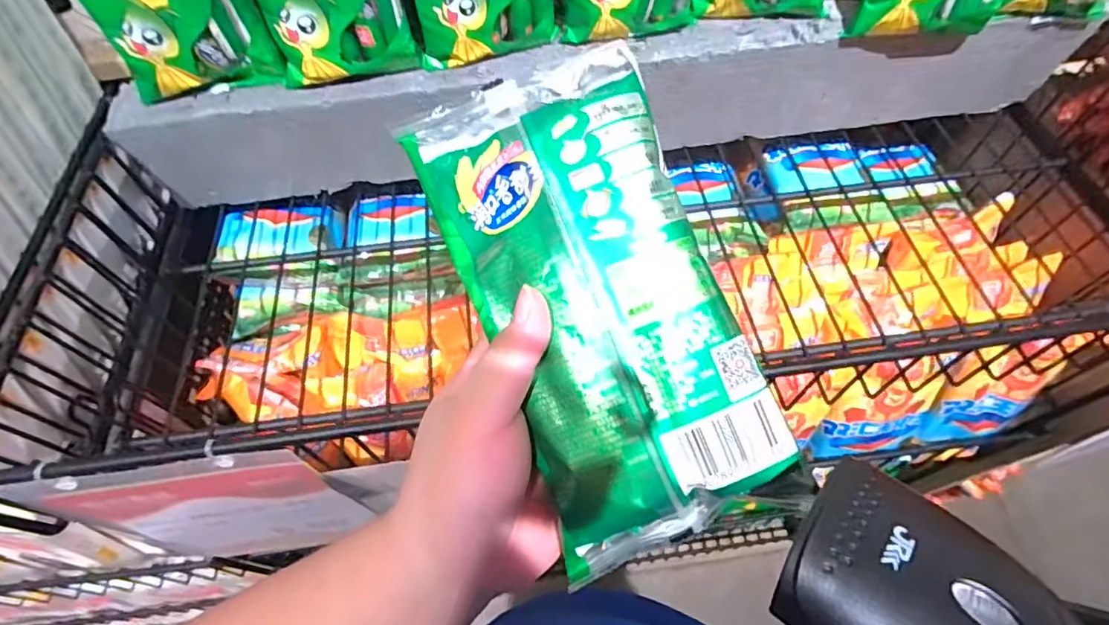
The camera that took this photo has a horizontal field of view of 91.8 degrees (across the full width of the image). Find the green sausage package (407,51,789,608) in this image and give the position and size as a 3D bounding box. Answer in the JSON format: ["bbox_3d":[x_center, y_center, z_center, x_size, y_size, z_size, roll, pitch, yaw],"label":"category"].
[{"bbox_3d":[0.016,-0.005,0.217,0.096,0.021,0.200,-22,83,9],"label":"green sausage package"}]

